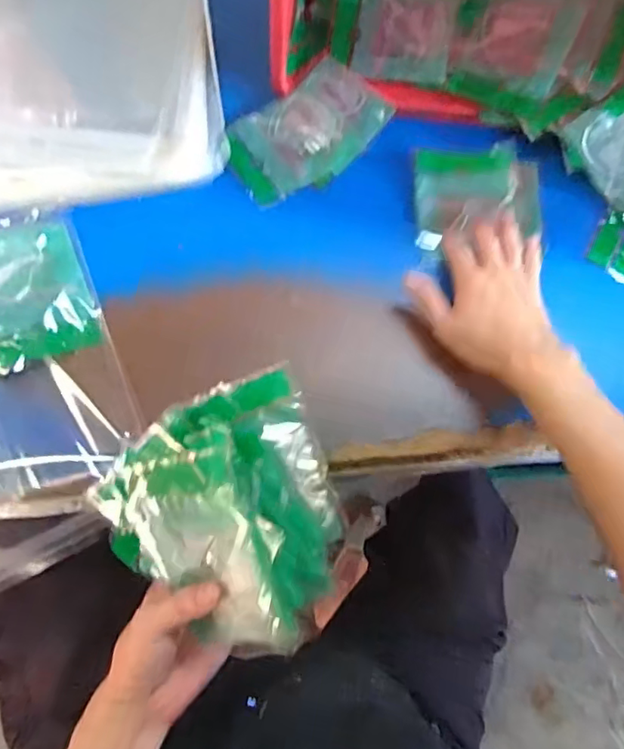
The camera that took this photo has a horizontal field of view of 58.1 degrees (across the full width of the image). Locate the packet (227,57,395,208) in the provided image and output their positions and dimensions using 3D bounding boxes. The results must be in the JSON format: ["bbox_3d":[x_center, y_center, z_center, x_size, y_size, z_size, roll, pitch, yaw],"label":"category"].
[{"bbox_3d":[-0.006,-0.258,0.598,0.180,0.019,0.108,-39,74,-17],"label":"packet"}]

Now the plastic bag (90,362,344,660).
[{"bbox_3d":[-0.050,0.101,0.399,0.160,0.096,0.170,-39,74,-17],"label":"plastic bag"}]

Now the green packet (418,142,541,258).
[{"bbox_3d":[0.172,-0.181,0.579,0.127,0.011,0.118,-3,74,0],"label":"green packet"}]

